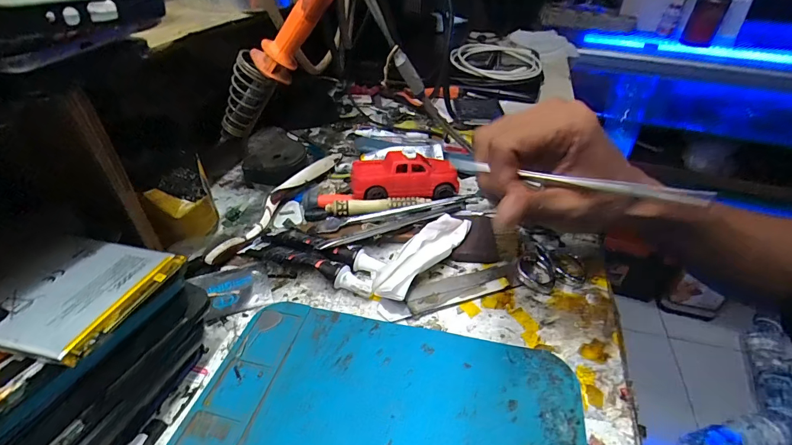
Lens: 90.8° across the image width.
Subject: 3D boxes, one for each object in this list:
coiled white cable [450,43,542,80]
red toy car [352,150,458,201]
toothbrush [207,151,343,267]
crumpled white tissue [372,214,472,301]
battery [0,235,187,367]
[{"bbox_3d":[0.164,-0.264,0.639,0.139,0.029,0.163,11,39,14],"label":"coiled white cable"},{"bbox_3d":[0.007,-0.044,0.343,0.091,0.028,0.049,-2,38,-2],"label":"red toy car"},{"bbox_3d":[-0.097,-0.020,0.341,0.018,0.017,0.176,14,40,17],"label":"toothbrush"},{"bbox_3d":[0.019,0.021,0.286,0.035,0.021,0.094,28,46,31],"label":"crumpled white tissue"},{"bbox_3d":[-0.141,0.029,0.170,0.066,0.008,0.062,7,39,10],"label":"battery"}]

